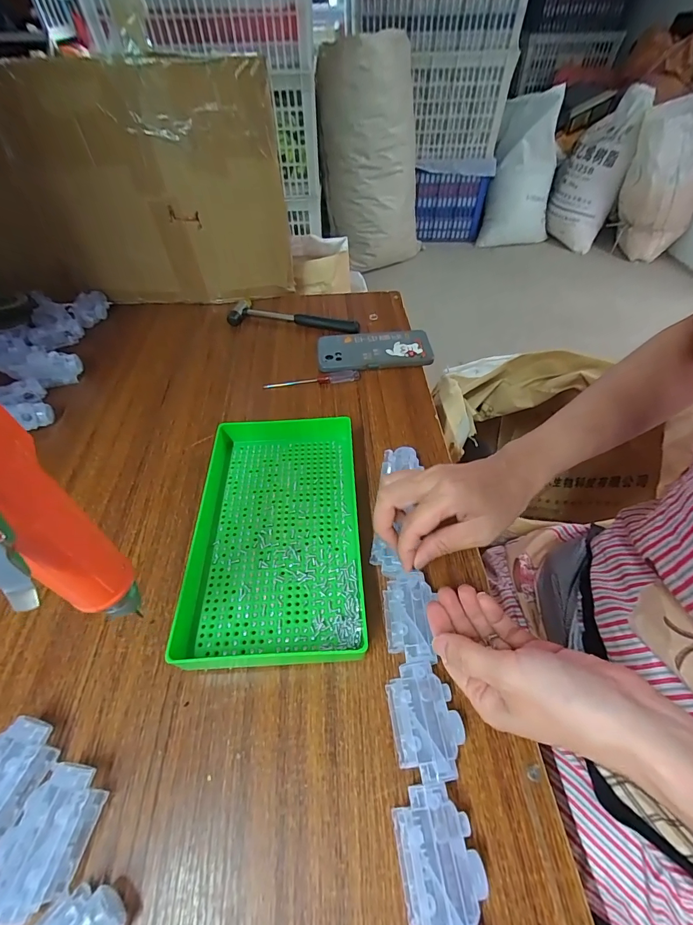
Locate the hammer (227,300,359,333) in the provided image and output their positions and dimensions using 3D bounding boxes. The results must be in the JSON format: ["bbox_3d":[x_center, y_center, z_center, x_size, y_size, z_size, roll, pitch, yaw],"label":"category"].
[{"bbox_3d":[-0.083,-0.230,0.617,0.208,0.028,0.050,8,51,8],"label":"hammer"}]

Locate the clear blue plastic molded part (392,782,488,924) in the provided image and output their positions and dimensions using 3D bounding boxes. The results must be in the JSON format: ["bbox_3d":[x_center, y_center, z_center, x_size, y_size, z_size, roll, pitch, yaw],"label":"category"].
[{"bbox_3d":[0.055,0.236,0.228,0.046,0.028,0.068,-7,51,-4],"label":"clear blue plastic molded part"}]

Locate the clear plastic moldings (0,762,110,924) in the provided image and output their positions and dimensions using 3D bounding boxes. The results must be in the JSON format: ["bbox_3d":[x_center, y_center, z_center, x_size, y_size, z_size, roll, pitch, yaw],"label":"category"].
[{"bbox_3d":[-0.184,0.229,0.236,0.046,0.029,0.067,9,51,9],"label":"clear plastic moldings"}]

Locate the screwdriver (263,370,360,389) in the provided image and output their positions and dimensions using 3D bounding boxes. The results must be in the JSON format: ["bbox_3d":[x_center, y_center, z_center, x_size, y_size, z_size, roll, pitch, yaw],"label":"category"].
[{"bbox_3d":[-0.047,-0.113,0.530,0.131,0.011,0.012,-7,51,-4],"label":"screwdriver"}]

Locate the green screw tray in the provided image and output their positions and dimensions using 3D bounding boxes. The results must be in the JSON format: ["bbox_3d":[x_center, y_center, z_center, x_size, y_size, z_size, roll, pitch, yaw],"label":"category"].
[{"bbox_3d":[-0.070,0.060,0.368,0.162,0.036,0.244,-3,51,-1],"label":"green screw tray"}]

